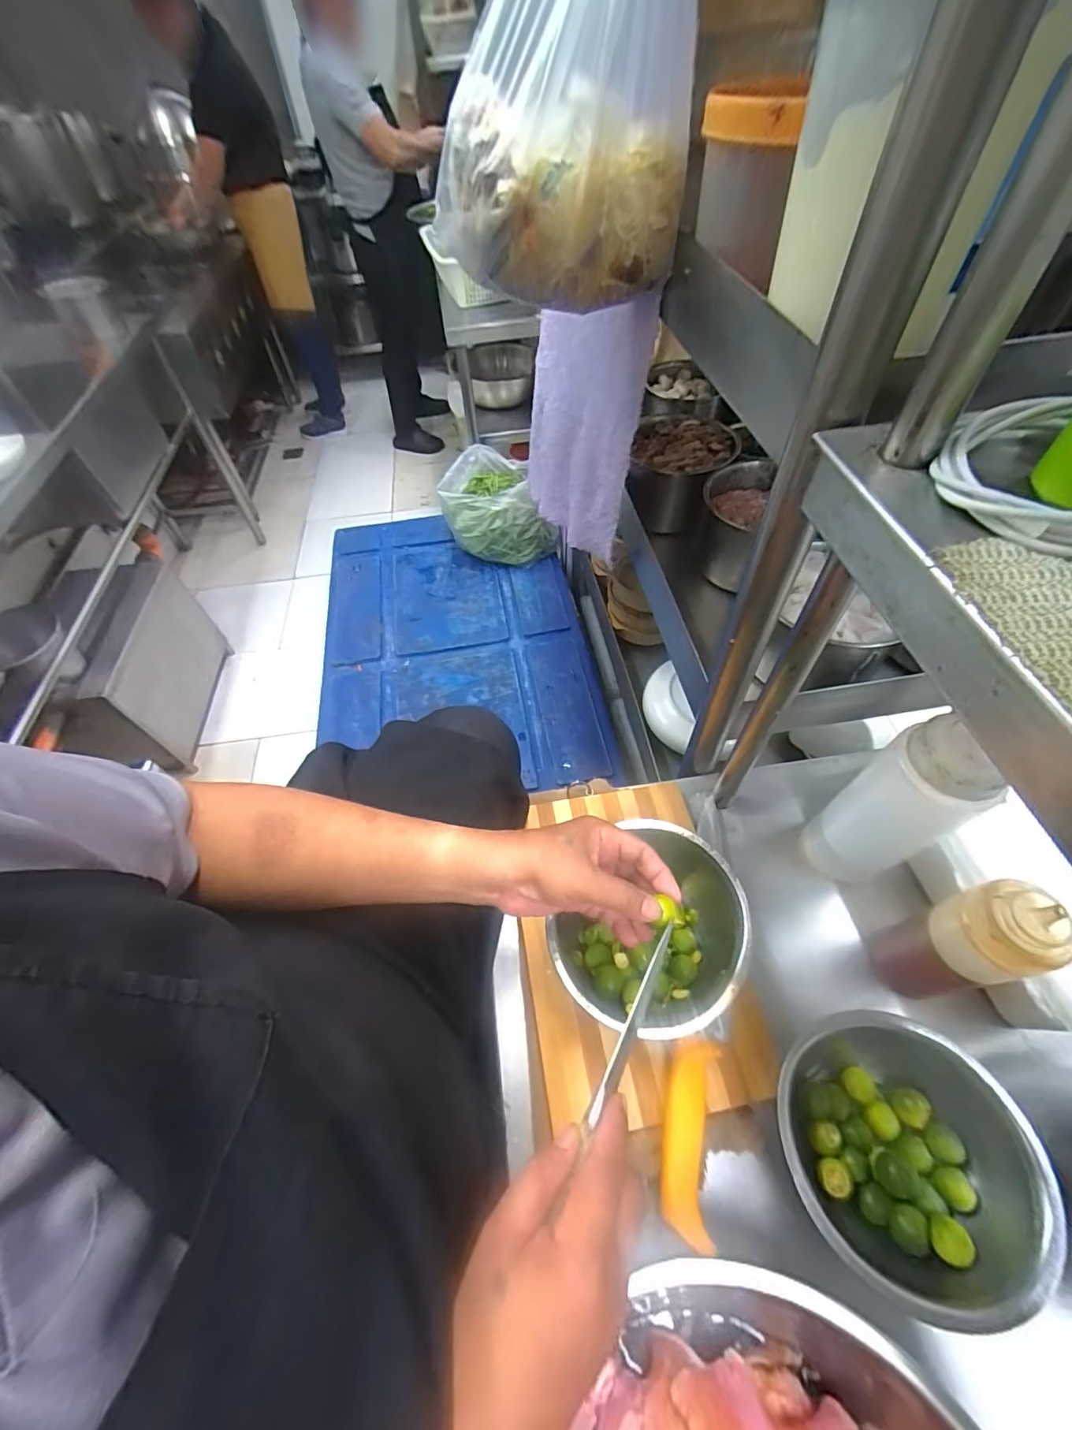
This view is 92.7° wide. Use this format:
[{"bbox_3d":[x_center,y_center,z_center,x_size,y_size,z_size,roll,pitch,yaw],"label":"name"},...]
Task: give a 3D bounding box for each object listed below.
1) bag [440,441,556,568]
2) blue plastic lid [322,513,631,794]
[{"bbox_3d":[-0.107,-0.507,1.262,0.239,0.188,0.240,-21,56,-12],"label":"bag"},{"bbox_3d":[-0.190,-0.196,1.176,0.591,0.037,0.838,-8,55,-3],"label":"blue plastic lid"}]

